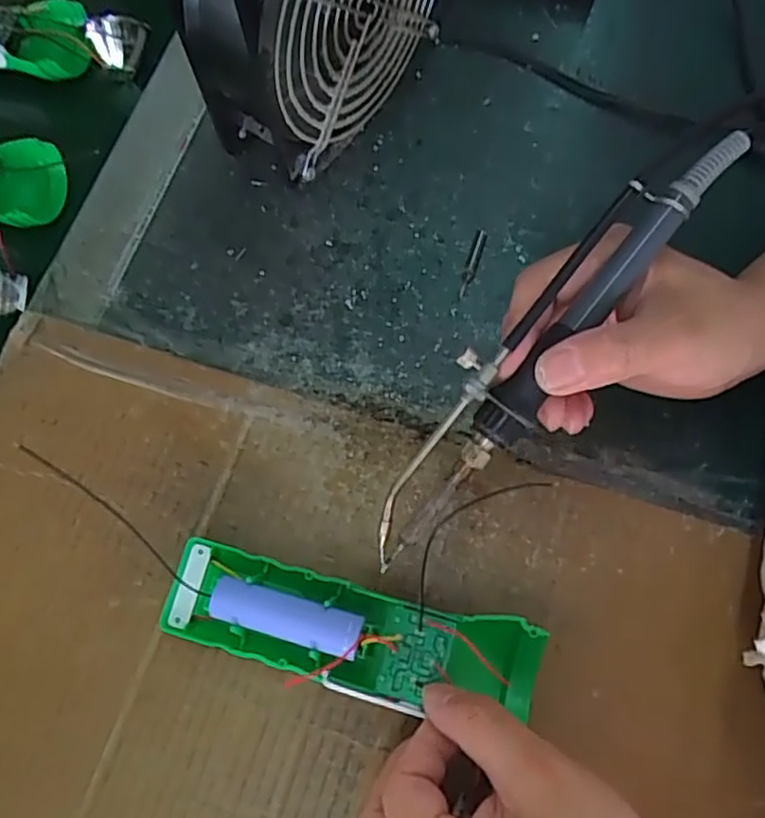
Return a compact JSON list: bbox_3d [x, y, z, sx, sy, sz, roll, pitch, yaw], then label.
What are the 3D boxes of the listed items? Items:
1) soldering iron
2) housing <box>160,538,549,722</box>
[{"bbox_3d":[0.060,-0.024,0.261,0.031,0.019,0.205,41,96,15],"label":"soldering iron"},{"bbox_3d":[-0.015,0.094,0.287,0.159,0.017,0.045,11,69,7],"label":"housing"}]

